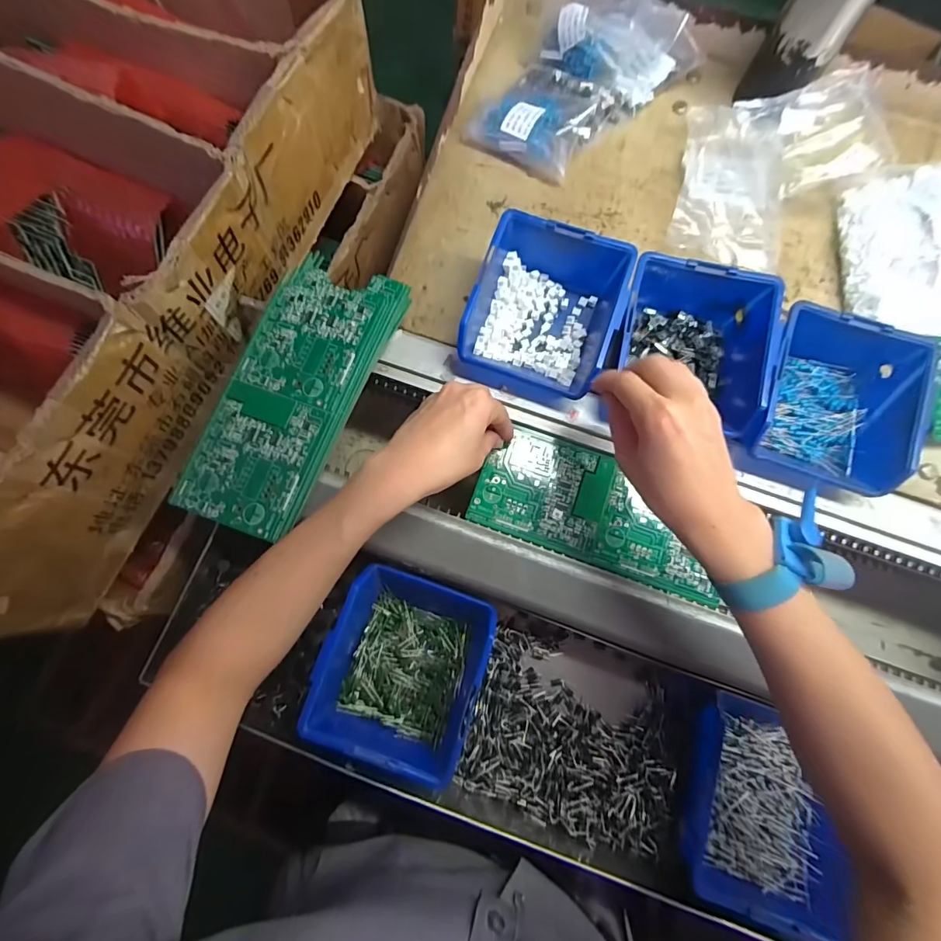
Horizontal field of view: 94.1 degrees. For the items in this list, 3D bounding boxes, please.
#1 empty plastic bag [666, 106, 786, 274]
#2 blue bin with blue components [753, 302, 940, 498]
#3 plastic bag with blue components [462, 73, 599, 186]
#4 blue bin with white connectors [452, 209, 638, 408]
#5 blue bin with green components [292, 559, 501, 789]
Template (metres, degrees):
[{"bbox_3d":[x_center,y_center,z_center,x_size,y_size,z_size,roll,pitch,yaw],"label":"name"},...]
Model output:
[{"bbox_3d":[0.265,-0.284,0.433,0.113,0.033,0.149,12,76,2],"label":"empty plastic bag"},{"bbox_3d":[0.302,-0.059,0.368,0.121,0.055,0.135,22,77,4],"label":"blue bin with blue components"},{"bbox_3d":[0.063,-0.348,0.437,0.105,0.032,0.090,32,78,6],"label":"plastic bag with blue components"},{"bbox_3d":[0.065,-0.142,0.383,0.119,0.063,0.146,19,77,3],"label":"blue bin with white connectors"},{"bbox_3d":[-0.053,0.161,0.352,0.123,0.049,0.142,20,77,4],"label":"blue bin with green components"}]

